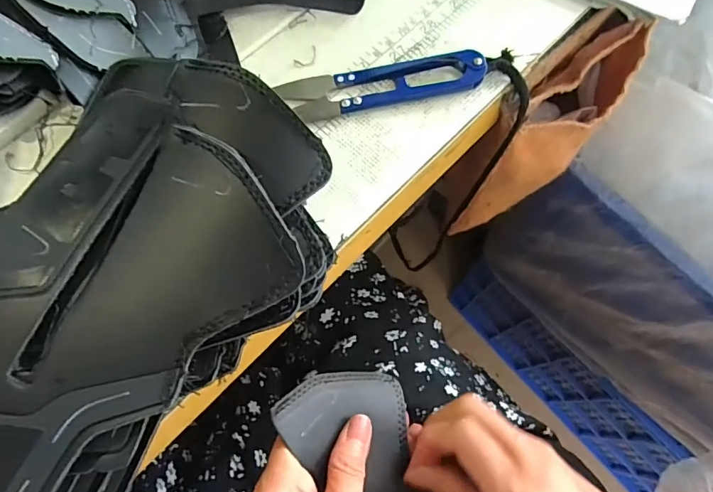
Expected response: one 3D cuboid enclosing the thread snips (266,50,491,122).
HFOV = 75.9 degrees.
[{"bbox_3d":[0.013,-0.085,0.236,0.104,0.011,0.027,-10,71,-3],"label":"thread snips"}]

